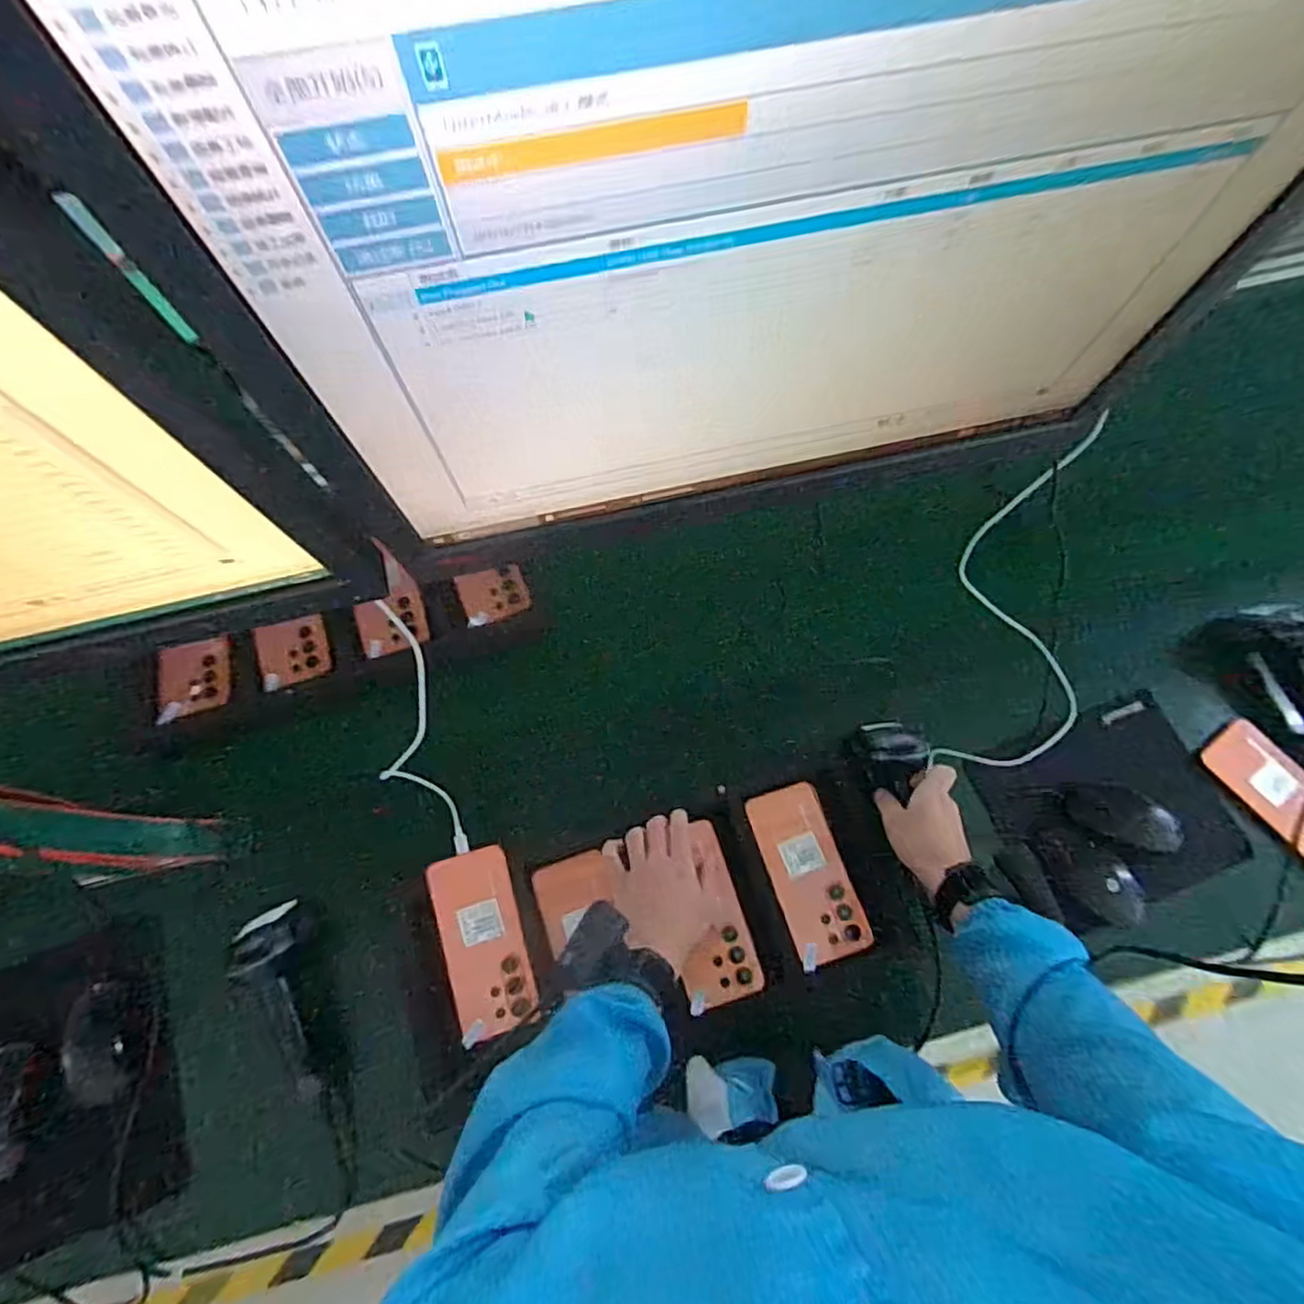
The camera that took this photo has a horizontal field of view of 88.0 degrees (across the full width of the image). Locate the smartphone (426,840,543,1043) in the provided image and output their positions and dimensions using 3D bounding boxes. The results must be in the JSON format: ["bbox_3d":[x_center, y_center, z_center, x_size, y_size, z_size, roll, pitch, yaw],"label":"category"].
[{"bbox_3d":[-0.163,0.280,0.653,0.076,0.007,0.167,-14,80,-10],"label":"smartphone"}]

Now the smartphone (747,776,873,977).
[{"bbox_3d":[0.159,0.222,0.686,0.079,0.011,0.170,-15,69,-6],"label":"smartphone"}]

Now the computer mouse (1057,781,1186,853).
[{"bbox_3d":[0.484,0.166,0.698,0.120,0.038,0.057,21,70,7],"label":"computer mouse"}]

